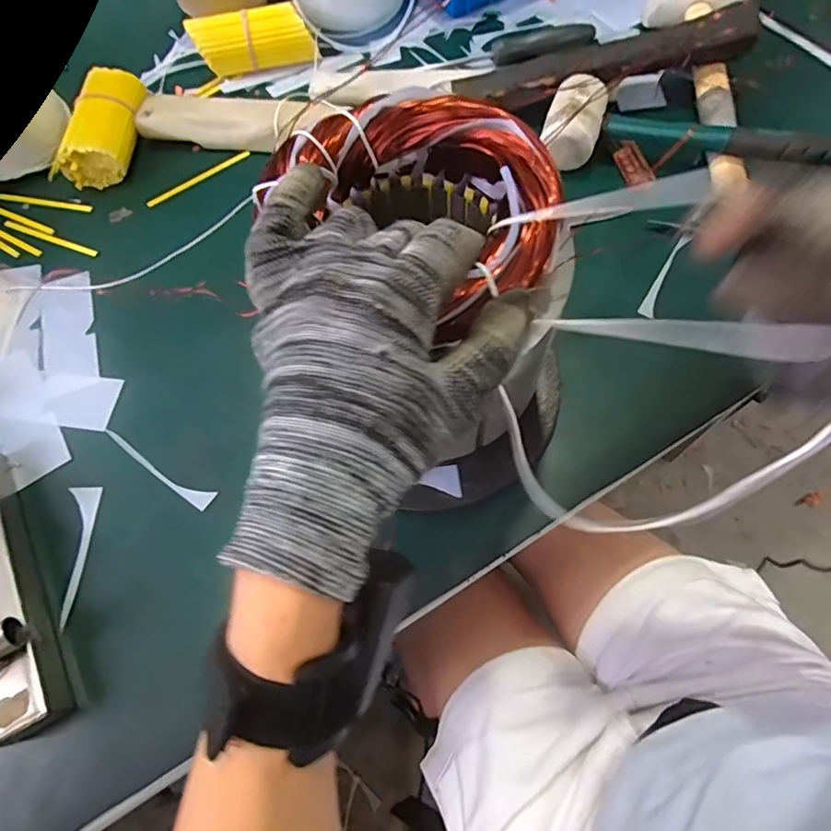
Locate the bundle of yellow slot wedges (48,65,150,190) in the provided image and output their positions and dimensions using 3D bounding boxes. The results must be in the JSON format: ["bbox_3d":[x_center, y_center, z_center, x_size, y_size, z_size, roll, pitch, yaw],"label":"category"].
[{"bbox_3d":[-0.299,-0.275,0.500,0.052,0.048,0.132,6,67,6],"label":"bundle of yellow slot wedges"}]

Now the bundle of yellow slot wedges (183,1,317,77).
[{"bbox_3d":[-0.169,-0.389,0.539,0.121,0.045,0.038,-10,67,-1],"label":"bundle of yellow slot wedges"}]

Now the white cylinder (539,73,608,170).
[{"bbox_3d":[0.140,-0.258,0.455,0.047,0.042,0.072,19,83,3],"label":"white cylinder"}]

